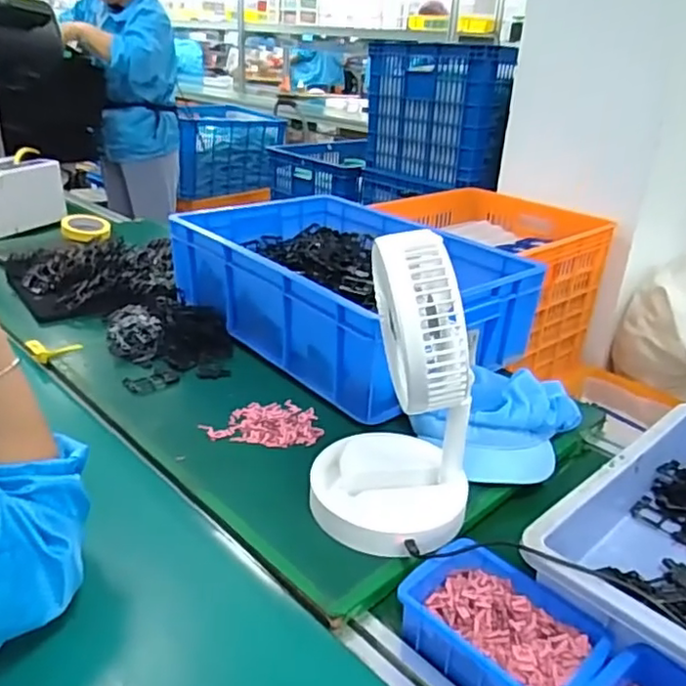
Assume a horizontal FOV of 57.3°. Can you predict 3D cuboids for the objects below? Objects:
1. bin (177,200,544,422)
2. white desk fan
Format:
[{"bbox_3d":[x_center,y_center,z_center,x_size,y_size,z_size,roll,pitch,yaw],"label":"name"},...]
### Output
[{"bbox_3d":[0.006,-0.092,1.007,0.356,0.154,0.514,-19,34,-37],"label":"bin"},{"bbox_3d":[0.054,0.036,0.598,0.155,0.274,0.166,4,26,3],"label":"white desk fan"}]

